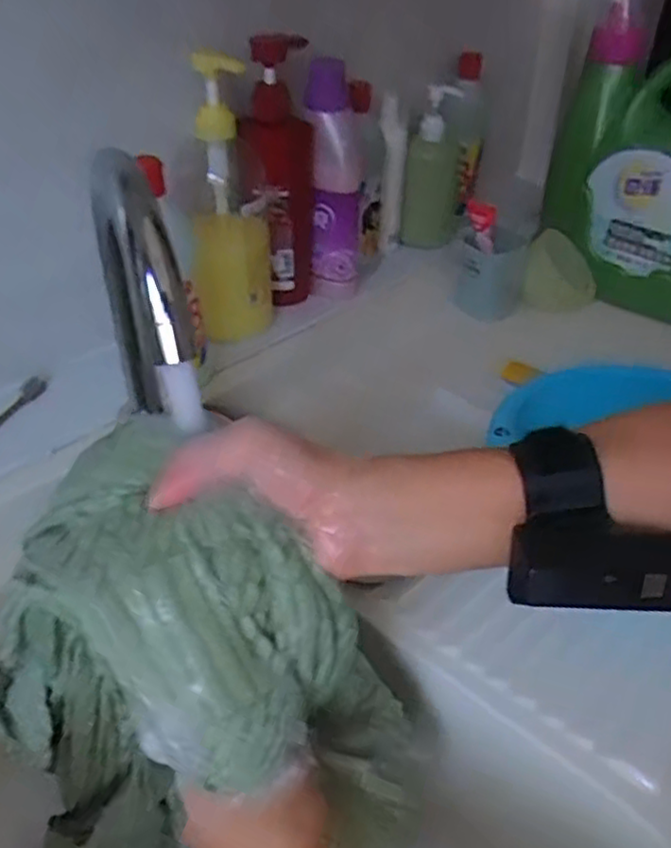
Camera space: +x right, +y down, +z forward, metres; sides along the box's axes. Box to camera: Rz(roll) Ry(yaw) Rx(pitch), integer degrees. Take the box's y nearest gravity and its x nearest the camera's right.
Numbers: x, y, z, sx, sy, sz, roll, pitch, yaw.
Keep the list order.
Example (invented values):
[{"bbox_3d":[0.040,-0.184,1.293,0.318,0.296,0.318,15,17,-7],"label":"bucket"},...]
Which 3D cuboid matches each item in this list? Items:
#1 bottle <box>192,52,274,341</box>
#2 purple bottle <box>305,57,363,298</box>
[{"bbox_3d":[-0.101,-0.204,0.670,0.074,0.254,0.056,-2,39,-3],"label":"bottle"},{"bbox_3d":[-0.001,-0.246,0.738,0.052,0.222,0.046,5,39,5],"label":"purple bottle"}]

